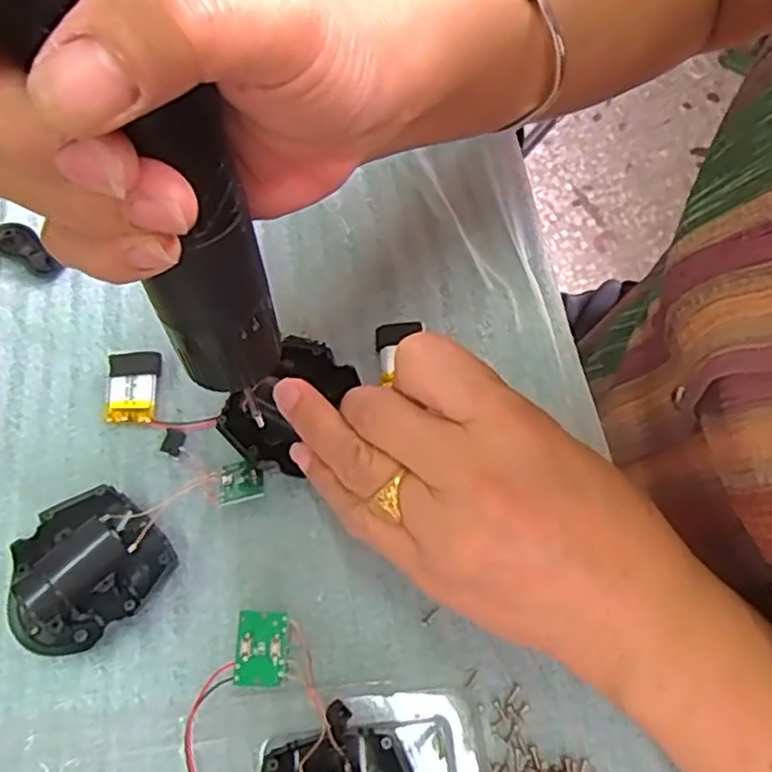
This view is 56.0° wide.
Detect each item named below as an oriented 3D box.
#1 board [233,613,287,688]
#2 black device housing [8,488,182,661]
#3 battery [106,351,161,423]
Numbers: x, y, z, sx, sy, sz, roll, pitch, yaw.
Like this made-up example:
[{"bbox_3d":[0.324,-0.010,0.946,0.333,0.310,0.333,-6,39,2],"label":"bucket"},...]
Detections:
[{"bbox_3d":[-0.045,0.095,0.263,0.018,0.004,0.025,4,68,-3],"label":"board"},{"bbox_3d":[-0.114,0.069,0.271,0.057,0.025,0.049,-41,73,-16],"label":"black device housing"},{"bbox_3d":[-0.107,0.001,0.309,0.020,0.008,0.031,-1,67,0],"label":"battery"}]

